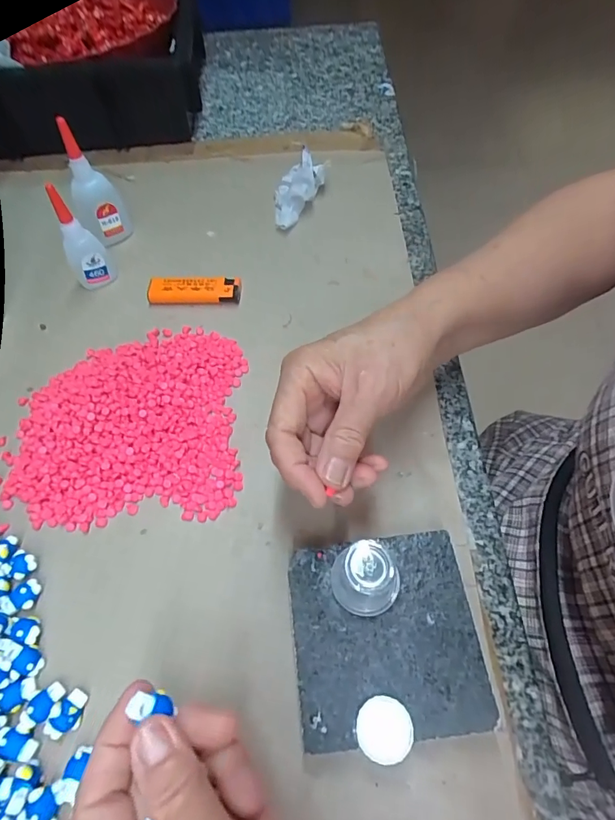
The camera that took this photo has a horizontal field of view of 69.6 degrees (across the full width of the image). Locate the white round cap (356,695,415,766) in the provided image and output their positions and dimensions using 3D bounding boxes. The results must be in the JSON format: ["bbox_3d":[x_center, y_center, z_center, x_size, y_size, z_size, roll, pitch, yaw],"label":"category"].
[{"bbox_3d":[0.038,0.156,0.217,0.026,0.004,0.026,0,59,0],"label":"white round cap"}]

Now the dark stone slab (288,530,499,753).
[{"bbox_3d":[0.041,0.124,0.248,0.096,0.023,0.095,-5,59,-3],"label":"dark stone slab"}]

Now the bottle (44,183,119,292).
[{"bbox_3d":[-0.193,-0.141,0.378,0.034,0.094,0.015,-29,64,-16],"label":"bottle"}]

